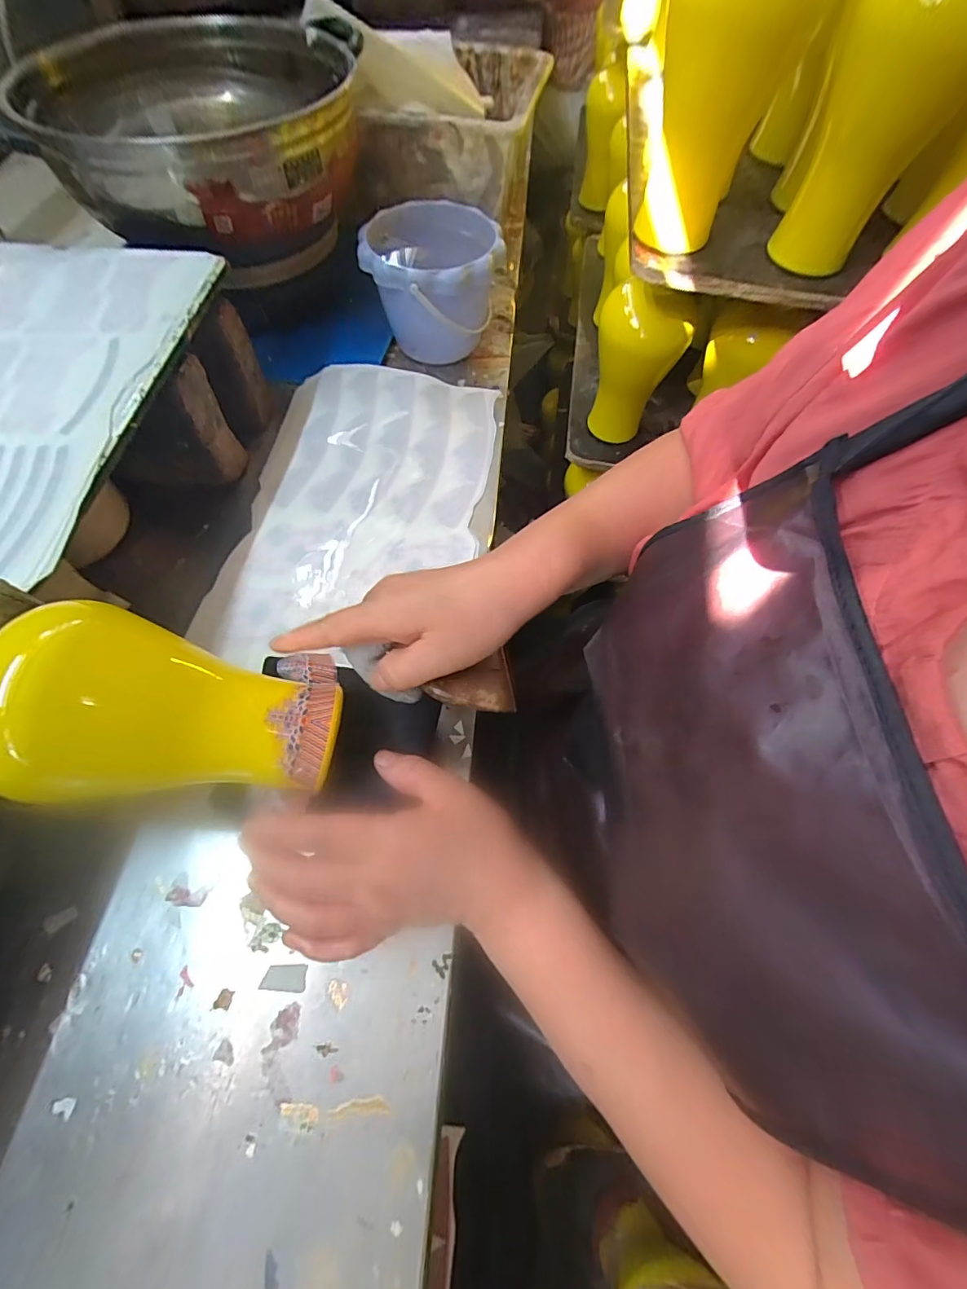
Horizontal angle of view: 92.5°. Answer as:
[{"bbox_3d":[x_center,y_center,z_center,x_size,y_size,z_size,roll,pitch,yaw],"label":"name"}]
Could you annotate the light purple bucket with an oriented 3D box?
[{"bbox_3d":[-0.061,-0.430,0.564,0.150,0.115,0.173,0,65,-3],"label":"light purple bucket"}]

